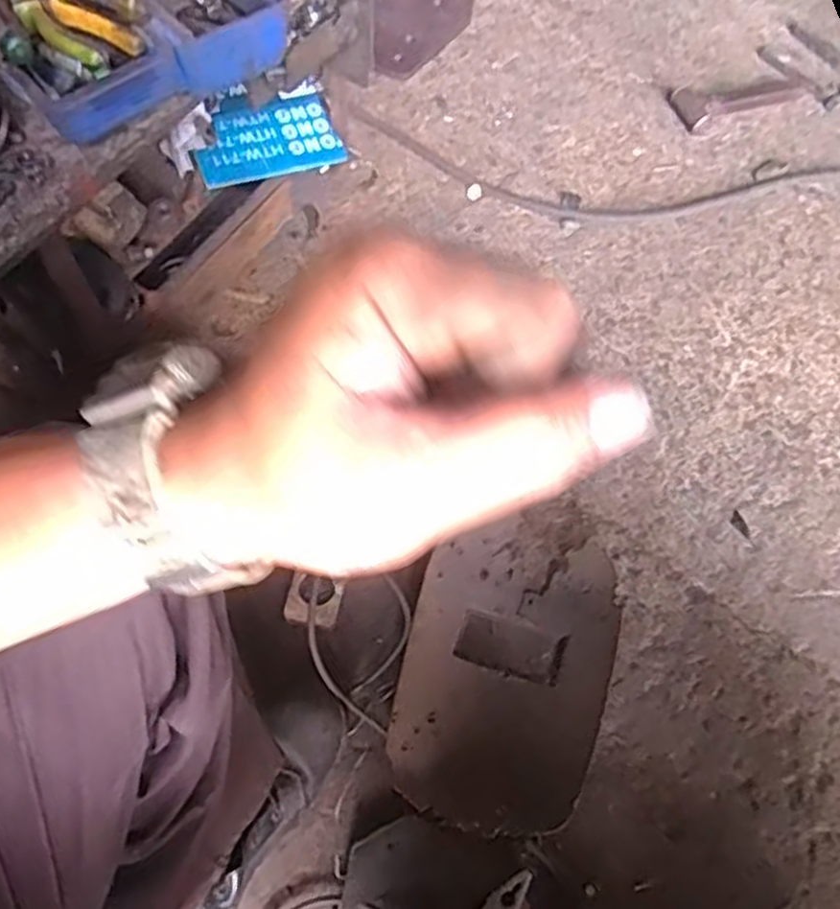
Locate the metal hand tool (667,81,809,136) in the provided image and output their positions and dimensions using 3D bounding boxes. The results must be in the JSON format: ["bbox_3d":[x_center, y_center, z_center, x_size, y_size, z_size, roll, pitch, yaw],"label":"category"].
[{"bbox_3d":[0.512,-0.566,1.157,0.249,0.029,0.074,-21,67,-13],"label":"metal hand tool"}]

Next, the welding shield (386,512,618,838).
[{"bbox_3d":[0.088,0.205,0.747,0.191,0.063,0.308,14,63,3],"label":"welding shield"}]

